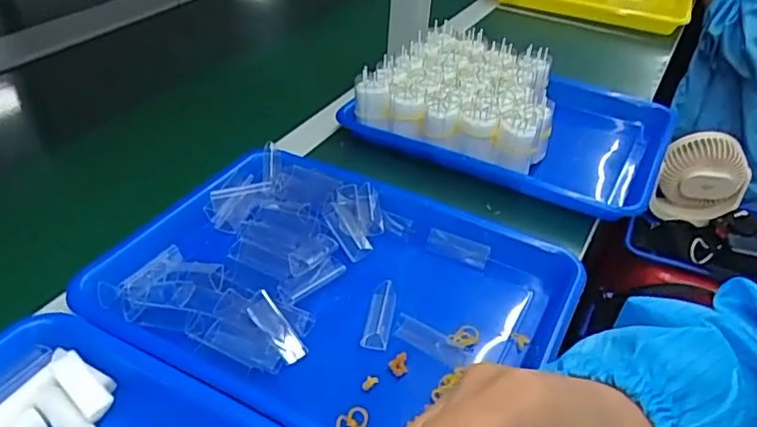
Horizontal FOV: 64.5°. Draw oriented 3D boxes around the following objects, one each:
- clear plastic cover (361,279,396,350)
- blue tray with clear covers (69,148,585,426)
[{"bbox_3d":[0.001,0.075,0.453,0.020,0.015,0.056,9,38,7],"label":"clear plastic cover"},{"bbox_3d":[-0.033,0.058,0.469,0.339,0.044,0.247,19,41,19],"label":"blue tray with clear covers"}]

